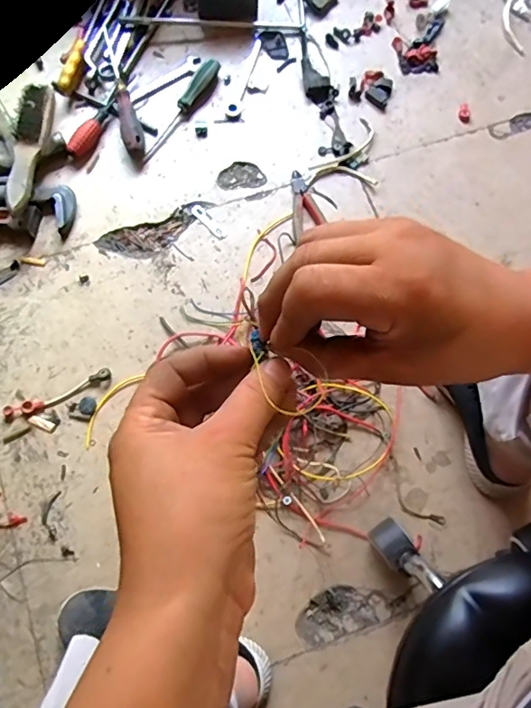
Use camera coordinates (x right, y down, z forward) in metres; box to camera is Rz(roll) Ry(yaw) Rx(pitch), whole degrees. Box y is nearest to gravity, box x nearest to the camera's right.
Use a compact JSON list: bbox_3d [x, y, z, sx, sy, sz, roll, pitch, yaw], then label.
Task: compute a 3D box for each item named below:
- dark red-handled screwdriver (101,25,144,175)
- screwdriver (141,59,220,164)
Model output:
[{"bbox_3d":[-0.214,-0.390,0.777,0.030,0.024,0.229,-15,78,-5],"label":"dark red-handled screwdriver"},{"bbox_3d":[-0.125,-0.366,0.777,0.027,0.023,0.190,29,78,6],"label":"screwdriver"}]

